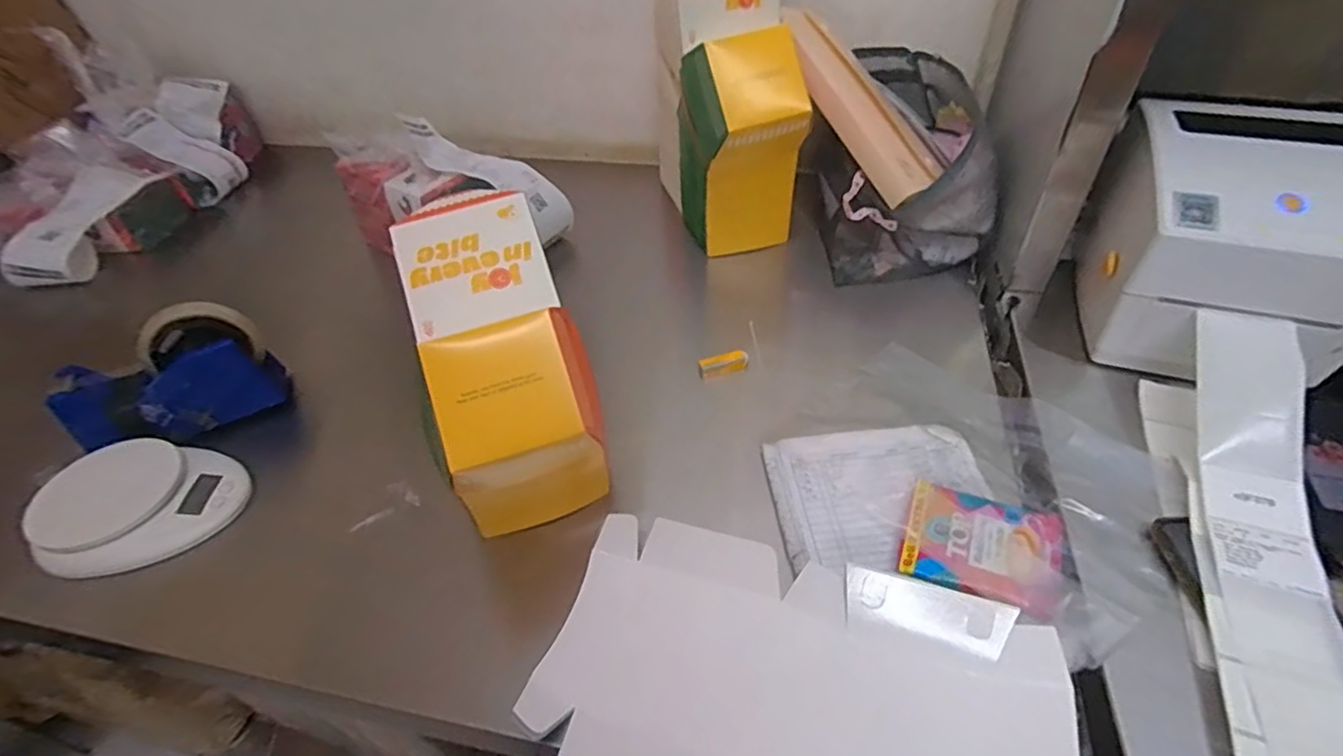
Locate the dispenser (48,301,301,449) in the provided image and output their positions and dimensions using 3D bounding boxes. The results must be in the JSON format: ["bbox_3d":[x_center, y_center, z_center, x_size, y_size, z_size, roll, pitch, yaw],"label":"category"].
[{"bbox_3d":[-0.458,0.002,0.568,0.164,0.102,0.070,-29,49,-24],"label":"dispenser"}]

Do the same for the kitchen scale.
[{"bbox_3d":[-0.442,0.105,0.513,0.147,0.029,0.116,2,44,6],"label":"kitchen scale"}]

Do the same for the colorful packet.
[{"bbox_3d":[0.226,0.122,0.450,0.106,0.011,0.087,15,47,19],"label":"colorful packet"}]

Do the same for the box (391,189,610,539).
[{"bbox_3d":[-0.141,-0.014,0.502,0.116,0.169,0.243,-17,59,-14],"label":"box"}]

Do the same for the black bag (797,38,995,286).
[{"bbox_3d":[0.266,-0.255,0.743,0.182,0.173,0.237,-5,44,-1],"label":"black bag"}]

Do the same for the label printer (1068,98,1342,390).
[{"bbox_3d":[0.473,-0.117,0.532,0.173,0.151,0.207,12,46,16],"label":"label printer"}]

